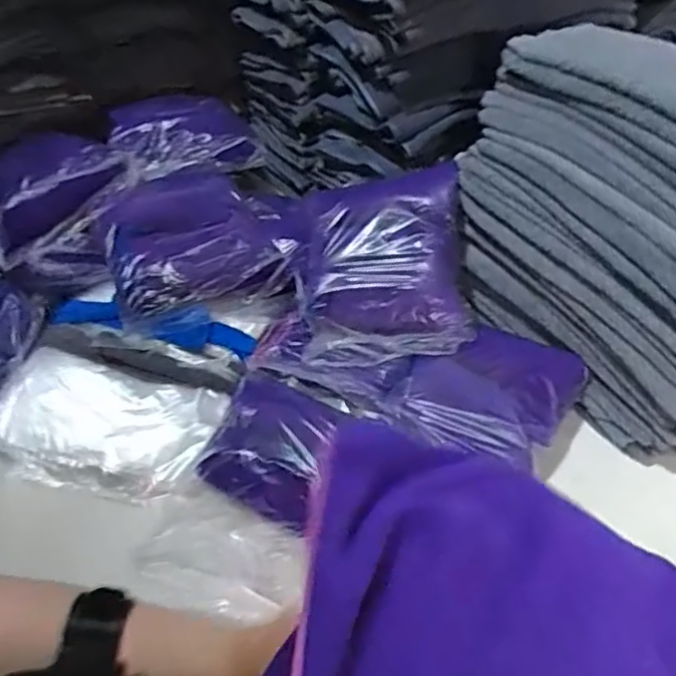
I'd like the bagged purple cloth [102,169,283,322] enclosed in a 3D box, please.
[{"bbox_3d":[-0.172,-0.110,0.723,0.187,0.054,0.182,-24,55,-20],"label":"bagged purple cloth"}]

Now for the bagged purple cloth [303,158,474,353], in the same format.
[{"bbox_3d":[0.052,-0.084,0.714,0.180,0.047,0.219,-7,76,4],"label":"bagged purple cloth"}]

